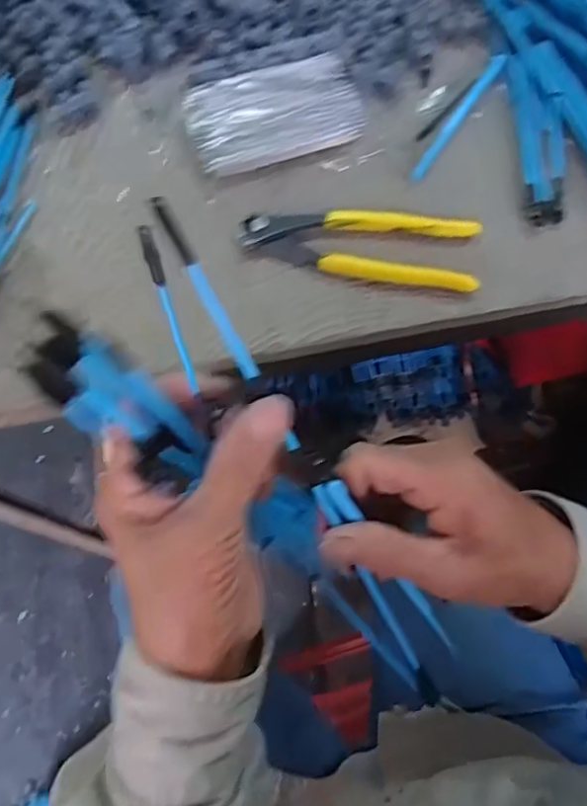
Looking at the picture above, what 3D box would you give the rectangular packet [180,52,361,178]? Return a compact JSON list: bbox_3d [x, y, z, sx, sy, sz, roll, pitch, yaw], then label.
[{"bbox_3d":[-0.017,-0.228,0.441,0.129,0.021,0.082,-14,69,-4],"label":"rectangular packet"}]

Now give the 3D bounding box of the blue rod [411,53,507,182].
[{"bbox_3d":[0.126,-0.221,0.432,0.014,0.011,0.137,31,73,13],"label":"blue rod"}]

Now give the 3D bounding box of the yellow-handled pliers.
[{"bbox_3d":[0.045,-0.107,0.389,0.161,0.012,0.055,4,69,3],"label":"yellow-handled pliers"}]

